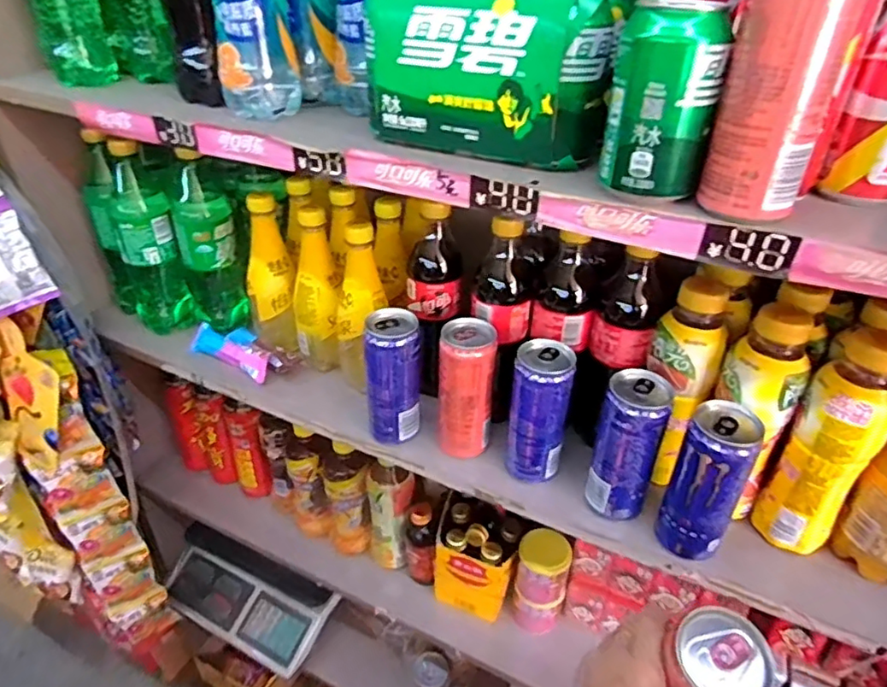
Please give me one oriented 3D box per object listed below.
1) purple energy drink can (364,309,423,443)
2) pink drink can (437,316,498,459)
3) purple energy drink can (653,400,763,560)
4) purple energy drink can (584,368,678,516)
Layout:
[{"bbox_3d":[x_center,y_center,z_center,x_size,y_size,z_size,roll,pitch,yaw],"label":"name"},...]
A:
[{"bbox_3d":[-0.052,0.037,0.625,0.058,0.140,0.051,-2,35,-5],"label":"purple energy drink can"},{"bbox_3d":[0.025,0.045,0.615,0.058,0.141,0.059,6,35,6],"label":"pink drink can"},{"bbox_3d":[0.227,0.121,0.508,0.056,0.137,0.050,22,39,27],"label":"purple energy drink can"},{"bbox_3d":[0.169,0.095,0.544,0.056,0.136,0.051,14,36,18],"label":"purple energy drink can"}]

